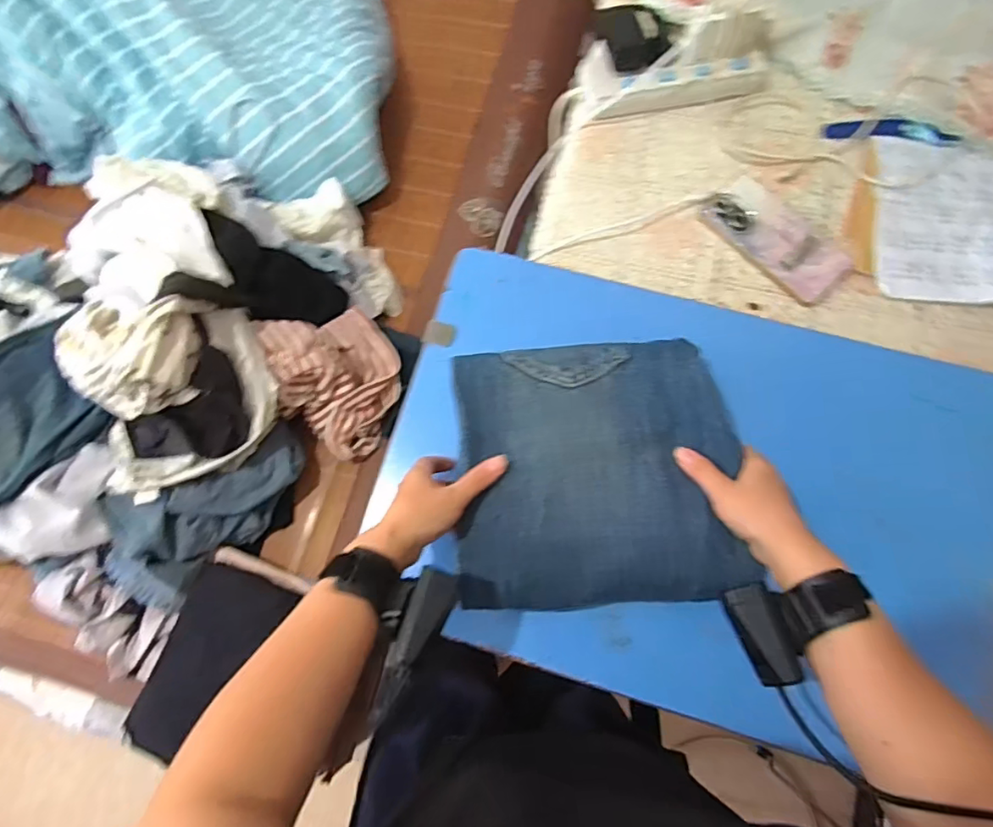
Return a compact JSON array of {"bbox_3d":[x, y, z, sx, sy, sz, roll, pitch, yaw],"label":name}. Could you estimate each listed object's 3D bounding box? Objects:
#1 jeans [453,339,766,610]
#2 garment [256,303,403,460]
[{"bbox_3d":[0.088,0.049,0.496,0.238,0.034,0.229,-2,74,0],"label":"jeans"},{"bbox_3d":[-0.259,-0.067,0.865,0.190,0.130,0.225,19,75,6],"label":"garment"}]

